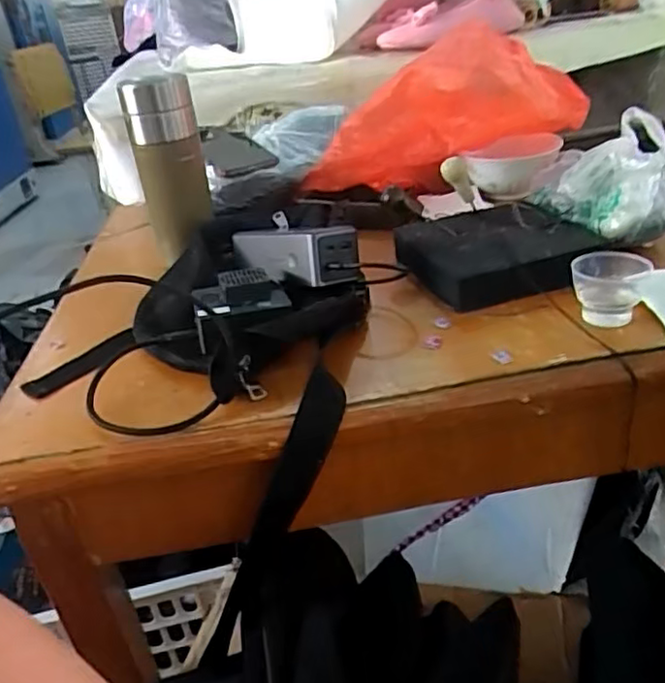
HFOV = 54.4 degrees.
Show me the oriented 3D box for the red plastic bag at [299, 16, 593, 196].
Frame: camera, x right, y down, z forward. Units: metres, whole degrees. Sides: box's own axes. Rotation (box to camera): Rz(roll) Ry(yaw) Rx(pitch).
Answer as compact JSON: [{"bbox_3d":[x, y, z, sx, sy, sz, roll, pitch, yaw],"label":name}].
[{"bbox_3d":[0.117,-0.257,0.749,0.313,0.148,0.114,-14,22,35],"label":"red plastic bag"}]

